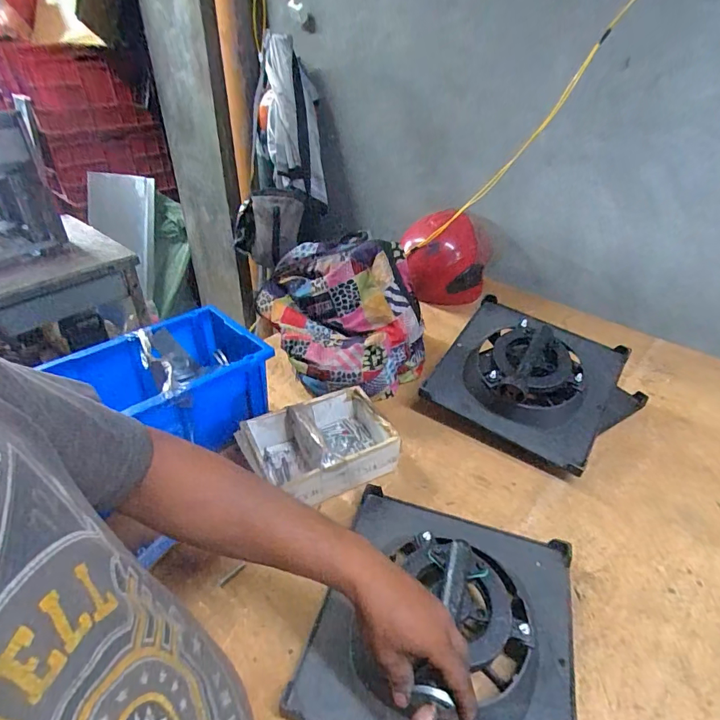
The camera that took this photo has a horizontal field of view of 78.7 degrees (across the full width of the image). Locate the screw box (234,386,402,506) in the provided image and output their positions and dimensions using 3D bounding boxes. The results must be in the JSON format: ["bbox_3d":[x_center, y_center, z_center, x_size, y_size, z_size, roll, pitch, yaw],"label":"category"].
[{"bbox_3d":[-0.068,0.141,0.724,0.232,0.085,0.148,-17,39,-22],"label":"screw box"}]

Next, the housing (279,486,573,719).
[{"bbox_3d":[0.102,0.288,0.514,0.287,0.094,0.295,11,37,15],"label":"housing"}]

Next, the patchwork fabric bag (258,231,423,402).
[{"bbox_3d":[-0.042,-0.104,0.899,0.267,0.254,0.330,-28,46,-34],"label":"patchwork fabric bag"}]

